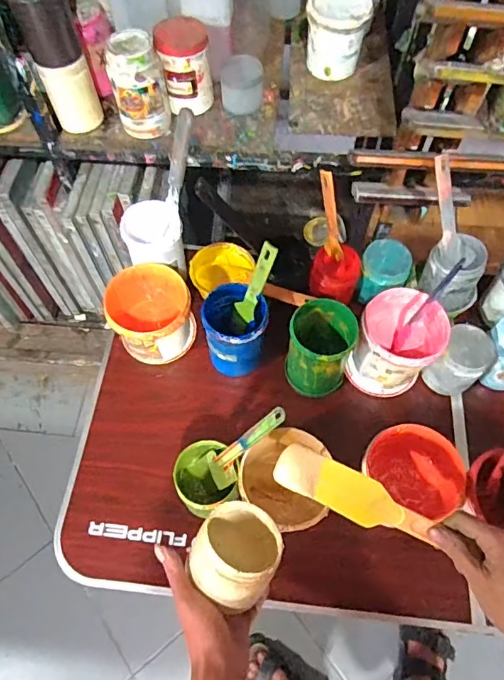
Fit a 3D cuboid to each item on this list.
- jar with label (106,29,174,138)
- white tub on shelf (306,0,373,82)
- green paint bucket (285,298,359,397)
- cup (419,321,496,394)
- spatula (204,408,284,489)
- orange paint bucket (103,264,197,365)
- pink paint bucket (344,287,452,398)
[{"bbox_3d":[-0.210,-0.477,0.891,0.099,0.155,0.091,0,63,0],"label":"jar with label"},{"bbox_3d":[0.174,-0.640,0.994,0.126,0.132,0.118,9,64,5],"label":"white tub on shelf"},{"bbox_3d":[0.107,0.013,0.743,0.098,0.135,0.103,0,63,0],"label":"green paint bucket"},{"bbox_3d":[0.332,0.035,0.757,0.074,0.102,0.072,0,63,0],"label":"cup"},{"bbox_3d":[-0.009,0.139,0.618,0.012,0.180,0.053,-8,60,-42],"label":"spatula"},{"bbox_3d":[-0.161,-0.034,0.789,0.125,0.137,0.123,0,63,0],"label":"orange paint bucket"},{"bbox_3d":[0.230,0.008,0.767,0.122,0.141,0.123,0,63,0],"label":"pink paint bucket"}]

